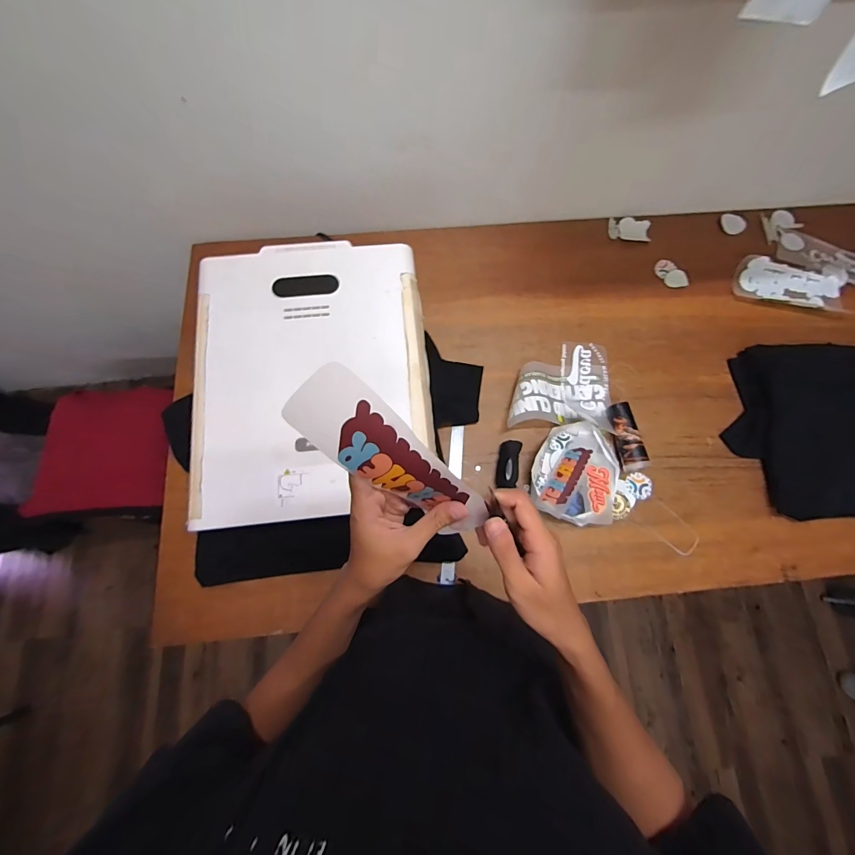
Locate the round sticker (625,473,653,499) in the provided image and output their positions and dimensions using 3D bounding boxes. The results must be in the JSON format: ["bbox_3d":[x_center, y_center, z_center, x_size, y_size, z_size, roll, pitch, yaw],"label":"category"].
[{"bbox_3d":[0.446,0.121,0.788,0.048,0.005,0.051,-4,68,9],"label":"round sticker"}]

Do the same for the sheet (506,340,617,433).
[{"bbox_3d":[0.293,-0.102,0.813,0.226,0.058,0.213,5,75,0],"label":"sheet"}]

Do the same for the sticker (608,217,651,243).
[{"bbox_3d":[0.515,-0.506,0.959,0.105,0.008,0.067,7,75,0],"label":"sticker"}]

